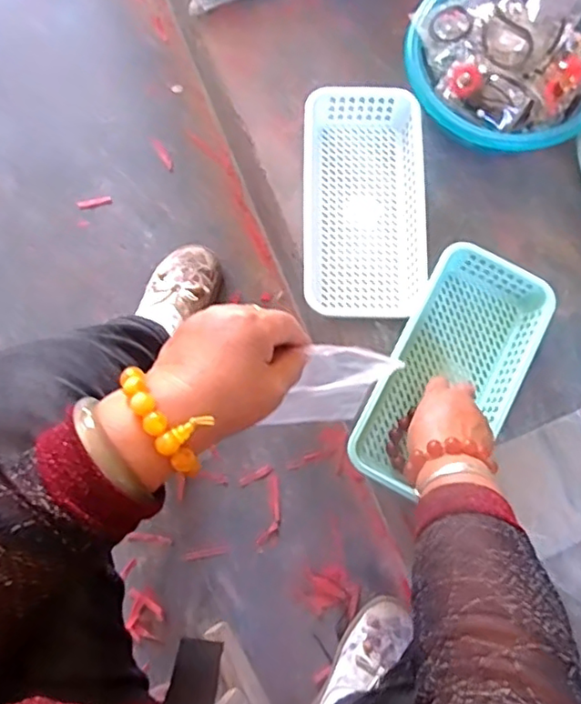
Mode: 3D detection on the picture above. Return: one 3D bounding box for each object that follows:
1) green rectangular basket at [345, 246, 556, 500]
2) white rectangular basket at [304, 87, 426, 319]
[{"bbox_3d":[0.168,0.023,0.620,0.129,0.050,0.264,28,79,4],"label":"green rectangular basket"},{"bbox_3d":[0.084,-0.167,0.664,0.133,0.050,0.258,1,78,-1],"label":"white rectangular basket"}]

